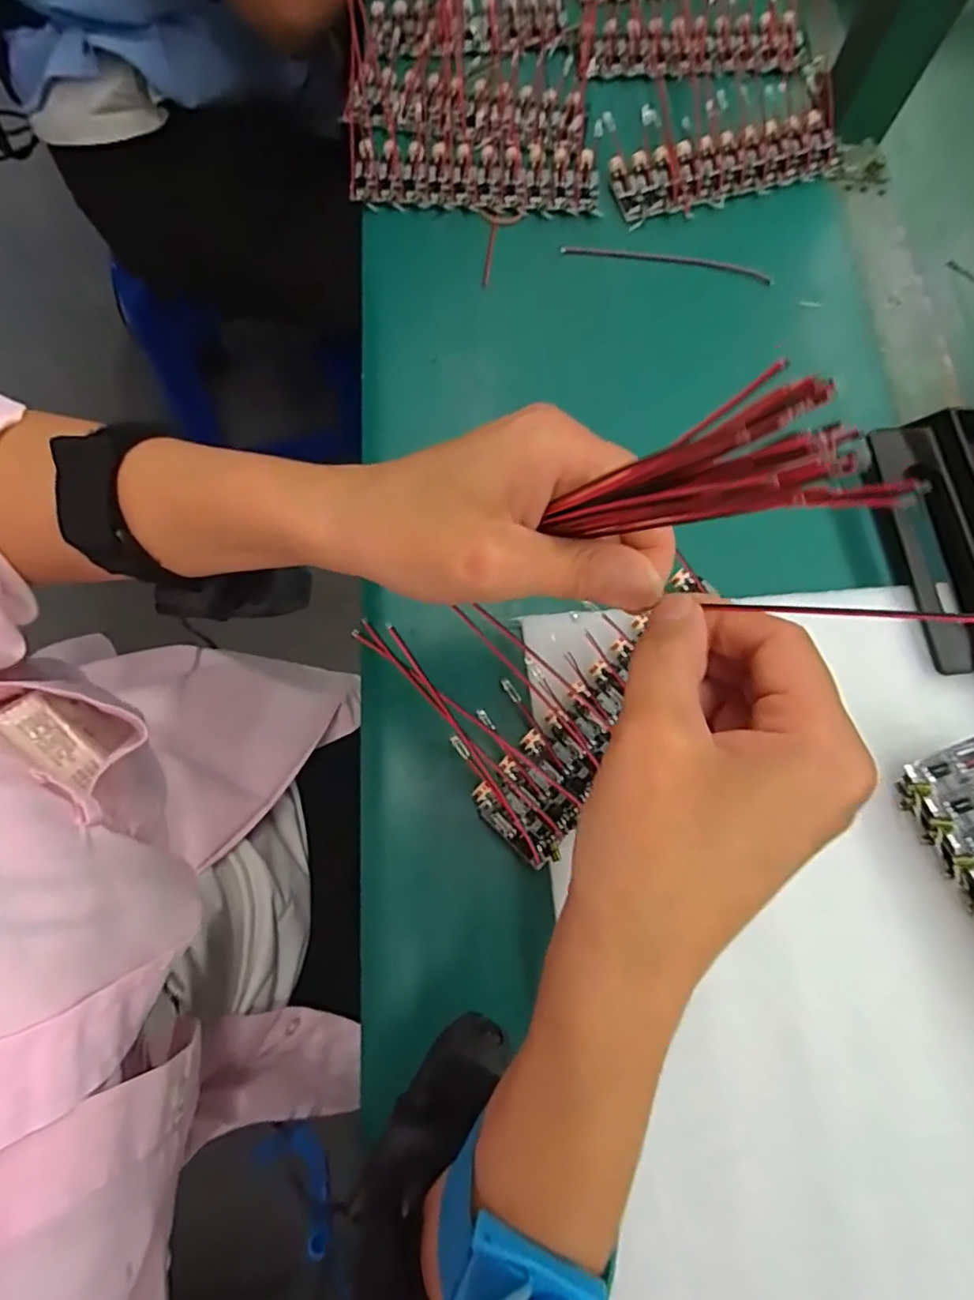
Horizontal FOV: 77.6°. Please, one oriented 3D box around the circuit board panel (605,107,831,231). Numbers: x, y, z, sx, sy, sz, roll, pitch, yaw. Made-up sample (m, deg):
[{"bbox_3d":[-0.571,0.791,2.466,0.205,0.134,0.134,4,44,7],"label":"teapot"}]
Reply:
[{"bbox_3d":[0.158,-0.316,0.396,0.157,0.011,0.048,-15,75,-7],"label":"circuit board panel"}]

